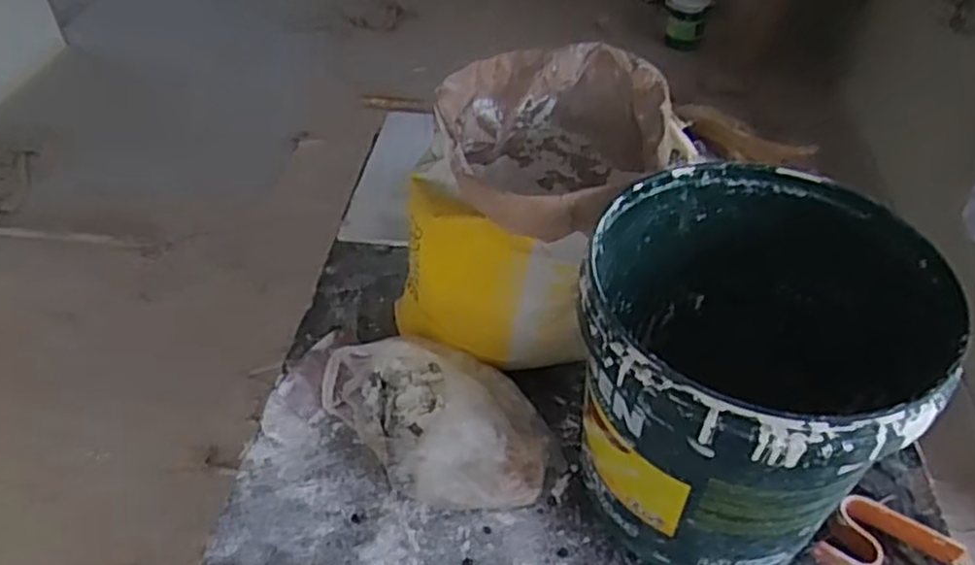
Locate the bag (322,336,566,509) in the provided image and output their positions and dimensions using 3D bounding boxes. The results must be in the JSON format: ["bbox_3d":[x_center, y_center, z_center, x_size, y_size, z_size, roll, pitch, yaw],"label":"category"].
[{"bbox_3d":[-0.058,0.150,0.858,0.286,0.115,0.166,27,49,24],"label":"bag"}]

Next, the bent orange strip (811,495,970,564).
[{"bbox_3d":[0.413,0.278,0.765,0.120,0.044,0.088,30,50,26],"label":"bent orange strip"}]

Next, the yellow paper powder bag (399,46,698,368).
[{"bbox_3d":[0.058,-0.081,0.916,0.271,0.307,0.305,25,49,23],"label":"yellow paper powder bag"}]

